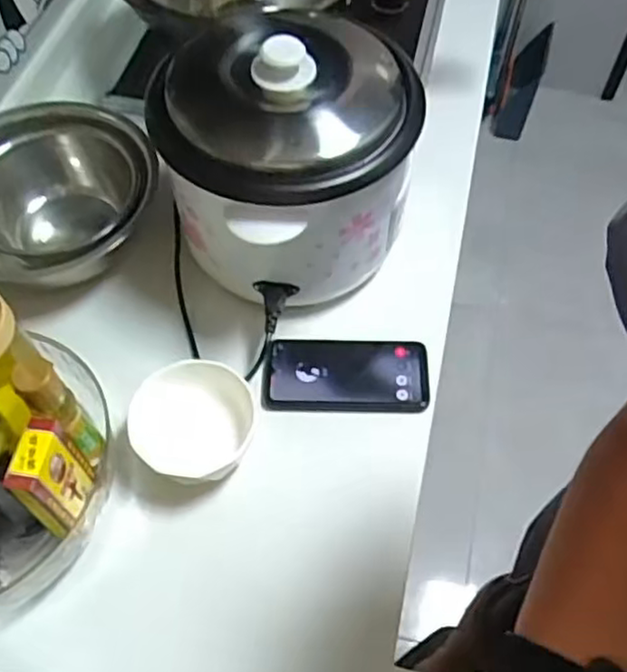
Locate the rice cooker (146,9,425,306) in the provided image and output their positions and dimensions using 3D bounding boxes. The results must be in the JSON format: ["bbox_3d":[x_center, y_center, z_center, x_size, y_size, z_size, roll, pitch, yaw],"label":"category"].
[{"bbox_3d":[-0.024,-0.183,0.684,0.232,0.219,0.243,-7,58,-4],"label":"rice cooker"}]

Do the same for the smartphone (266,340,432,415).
[{"bbox_3d":[0.034,0.040,0.704,0.165,0.011,0.080,1,58,2],"label":"smartphone"}]

